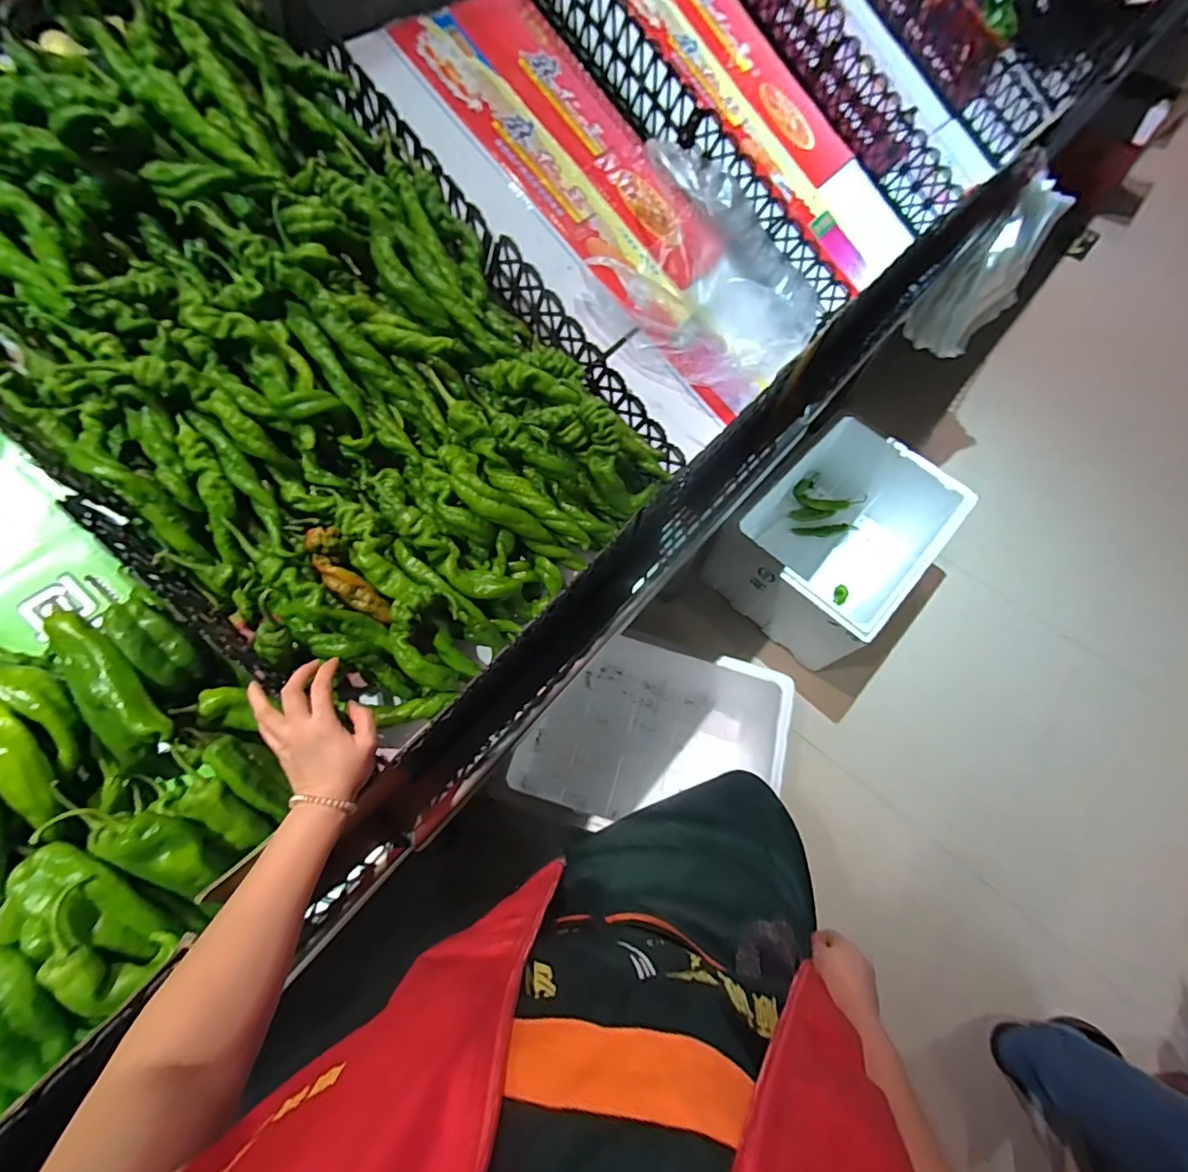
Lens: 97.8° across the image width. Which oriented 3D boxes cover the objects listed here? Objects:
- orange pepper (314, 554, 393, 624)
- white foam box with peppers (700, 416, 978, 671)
[{"bbox_3d":[-0.261,0.004,0.561,0.099,0.015,0.027,42,71,-14],"label":"orange pepper"},{"bbox_3d":[0.663,-0.118,1.462,0.426,0.304,0.566,43,71,15],"label":"white foam box with peppers"}]

